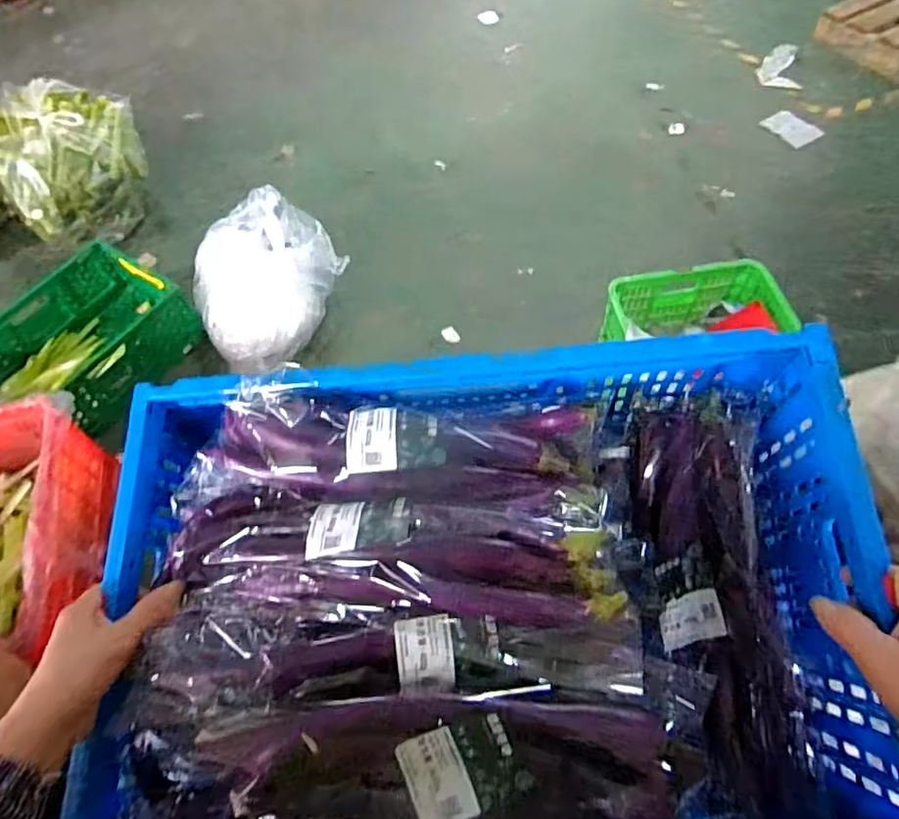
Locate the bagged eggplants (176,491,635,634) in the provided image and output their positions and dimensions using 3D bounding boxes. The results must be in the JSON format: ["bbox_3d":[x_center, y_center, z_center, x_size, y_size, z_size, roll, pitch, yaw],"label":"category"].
[{"bbox_3d":[-0.045,0.108,0.451,0.362,0.070,0.090,4,58,5],"label":"bagged eggplants"}]

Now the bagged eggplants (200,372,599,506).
[{"bbox_3d":[-0.047,0.032,0.496,0.333,0.054,0.100,4,59,5],"label":"bagged eggplants"}]

